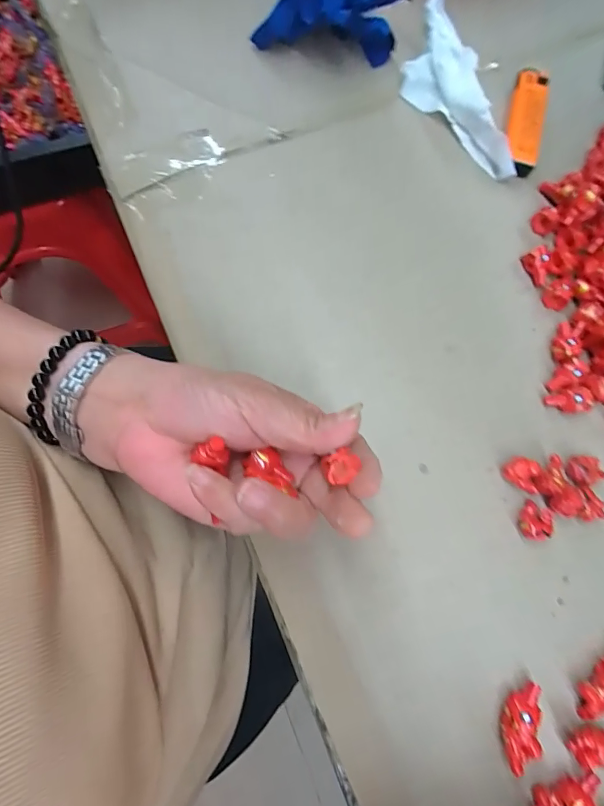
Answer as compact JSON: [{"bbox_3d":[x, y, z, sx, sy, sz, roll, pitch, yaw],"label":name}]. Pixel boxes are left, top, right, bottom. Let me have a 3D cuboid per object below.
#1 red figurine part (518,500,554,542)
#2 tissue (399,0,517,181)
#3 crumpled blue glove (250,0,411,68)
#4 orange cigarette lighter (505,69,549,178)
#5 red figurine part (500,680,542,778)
[{"bbox_3d":[0.140,0.072,0.248,0.016,0.012,0.022,36,82,7],"label":"red figurine part"},{"bbox_3d":[0.105,-0.234,0.302,0.053,0.023,0.154,-16,79,-2],"label":"tissue"},{"bbox_3d":[0.022,-0.296,0.301,0.104,0.048,0.056,8,79,2],"label":"crumpled blue glove"},{"bbox_3d":[0.163,-0.206,0.303,0.024,0.014,0.080,12,80,3],"label":"orange cigarette lighter"},{"bbox_3d":[0.119,0.175,0.226,0.018,0.014,0.041,7,79,2],"label":"red figurine part"}]

